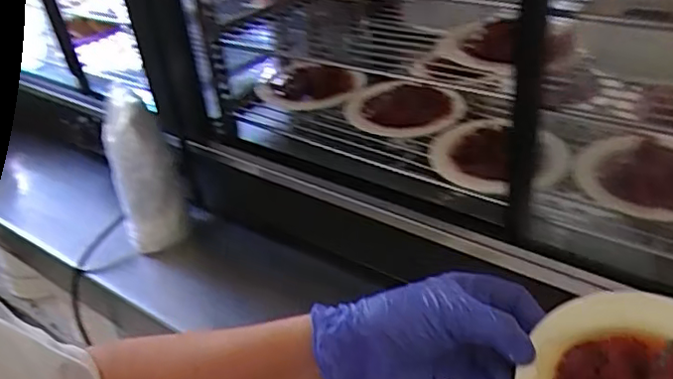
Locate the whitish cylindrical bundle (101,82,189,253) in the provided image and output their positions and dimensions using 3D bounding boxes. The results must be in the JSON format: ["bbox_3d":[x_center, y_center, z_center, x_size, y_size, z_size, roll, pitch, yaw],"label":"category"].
[{"bbox_3d":[-0.262,-0.027,0.829,0.081,0.217,0.080,-4,34,3],"label":"whitish cylindrical bundle"}]

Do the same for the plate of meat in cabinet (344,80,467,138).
[{"bbox_3d":[0.082,-0.109,0.793,0.142,0.032,0.119,18,40,30],"label":"plate of meat in cabinet"}]

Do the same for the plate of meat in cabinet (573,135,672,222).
[{"bbox_3d":[0.320,-0.011,0.625,0.139,0.034,0.133,-4,34,3],"label":"plate of meat in cabinet"}]

